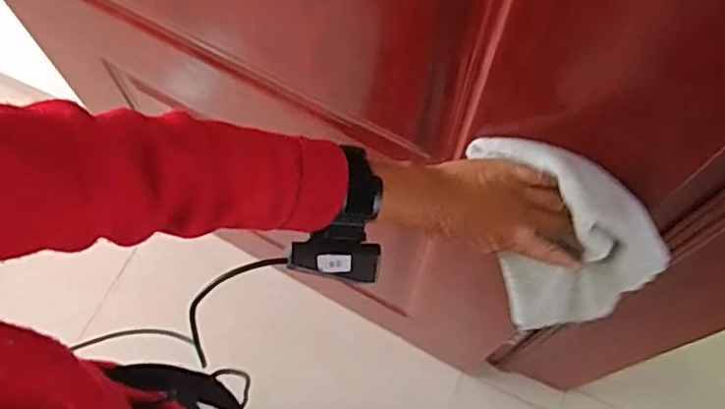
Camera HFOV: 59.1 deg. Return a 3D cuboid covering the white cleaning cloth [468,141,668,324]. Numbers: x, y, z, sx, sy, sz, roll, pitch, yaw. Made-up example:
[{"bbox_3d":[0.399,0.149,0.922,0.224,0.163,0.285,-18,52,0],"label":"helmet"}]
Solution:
[{"bbox_3d":[0.148,0.026,0.504,0.175,0.154,0.098,31,72,10],"label":"white cleaning cloth"}]

